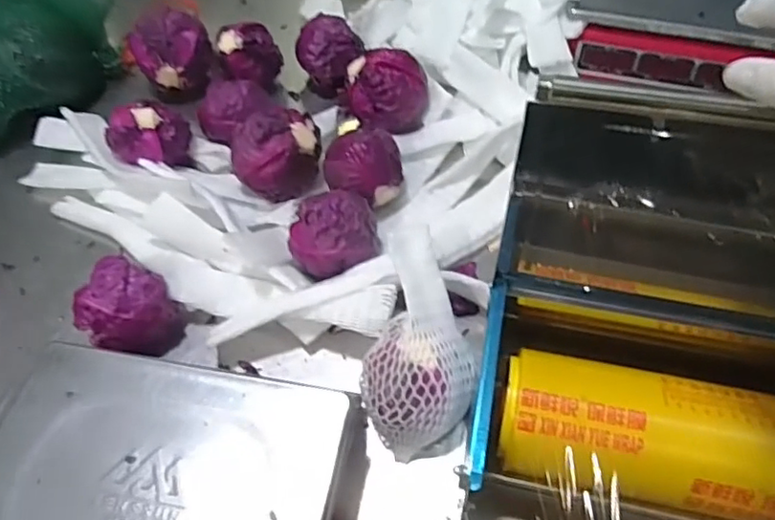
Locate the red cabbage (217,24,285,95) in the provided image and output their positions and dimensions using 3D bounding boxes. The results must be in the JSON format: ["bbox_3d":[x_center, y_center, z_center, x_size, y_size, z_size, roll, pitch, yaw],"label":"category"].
[{"bbox_3d":[-0.199,-0.296,0.846,0.073,0.080,0.078,-1,57,2],"label":"red cabbage"}]

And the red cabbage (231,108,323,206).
[{"bbox_3d":[-0.136,-0.129,0.731,0.113,0.092,0.086,-17,58,-8],"label":"red cabbage"}]

